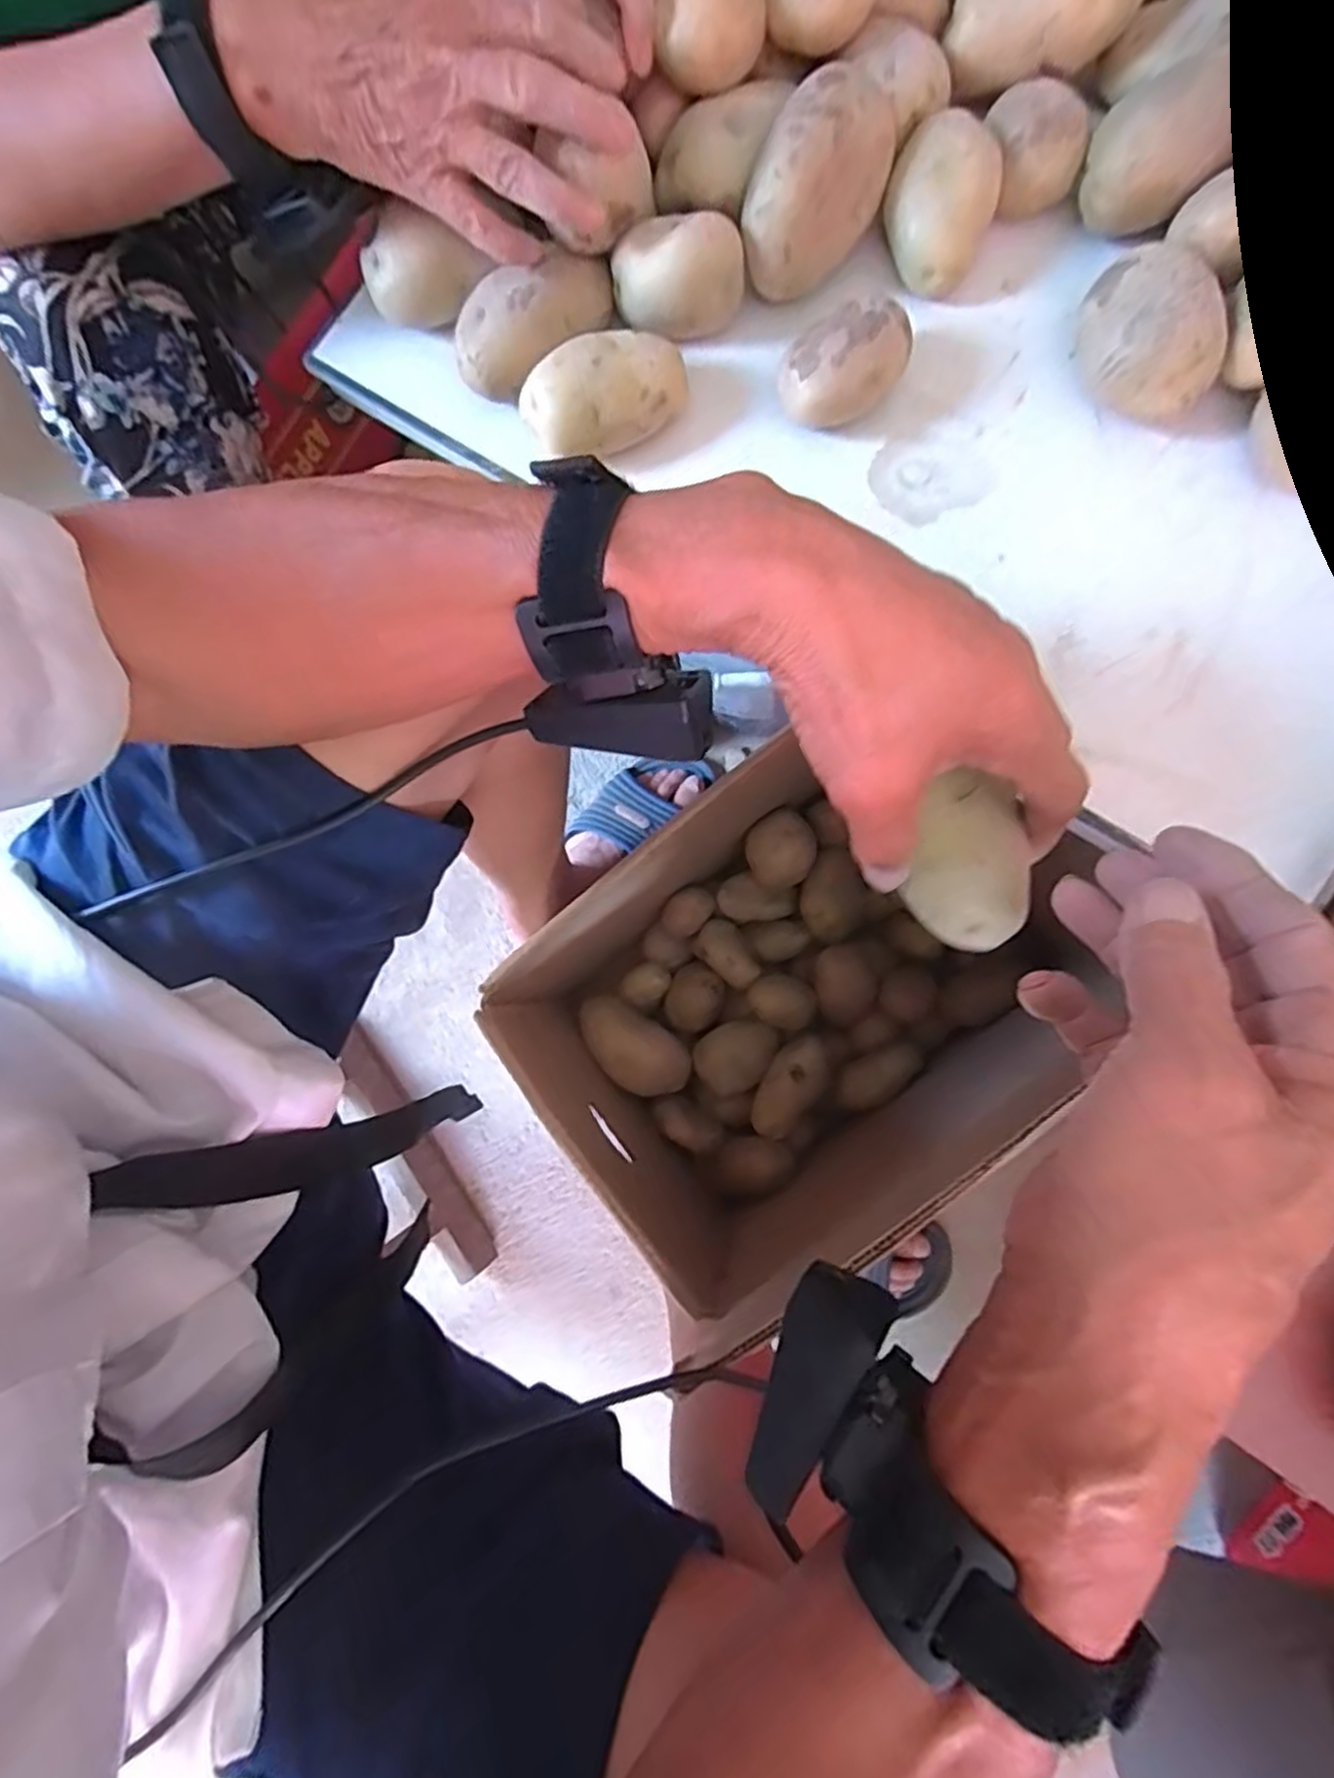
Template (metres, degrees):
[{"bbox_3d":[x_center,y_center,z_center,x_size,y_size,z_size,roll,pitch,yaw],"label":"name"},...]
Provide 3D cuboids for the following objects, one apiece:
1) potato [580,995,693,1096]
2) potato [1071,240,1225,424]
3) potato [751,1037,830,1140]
[{"bbox_3d":[-0.030,0.142,0.649,0.105,0.048,0.061,28,81,7],"label":"potato"},{"bbox_3d":[0.214,-0.245,0.325,0.047,0.036,0.062,-11,78,-1],"label":"potato"},{"bbox_3d":[0.107,0.172,0.638,0.044,0.048,0.093,30,81,7],"label":"potato"}]

